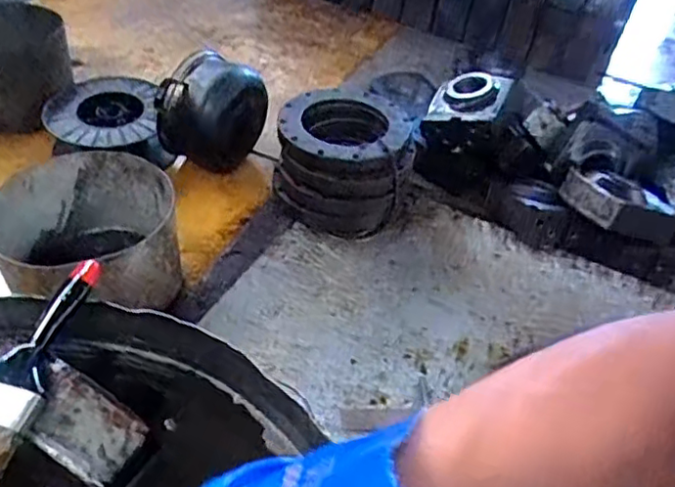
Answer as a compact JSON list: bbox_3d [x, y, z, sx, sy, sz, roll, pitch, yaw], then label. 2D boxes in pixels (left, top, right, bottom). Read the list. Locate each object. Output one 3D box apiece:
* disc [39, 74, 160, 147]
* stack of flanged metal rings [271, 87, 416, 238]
[{"bbox_3d":[-0.492,-0.279,1.334,0.216,0.040,0.221,4,43,-4],"label":"disc"},{"bbox_3d":[0.011,-0.171,1.314,0.261,0.187,0.293,9,43,1],"label":"stack of flanged metal rings"}]

